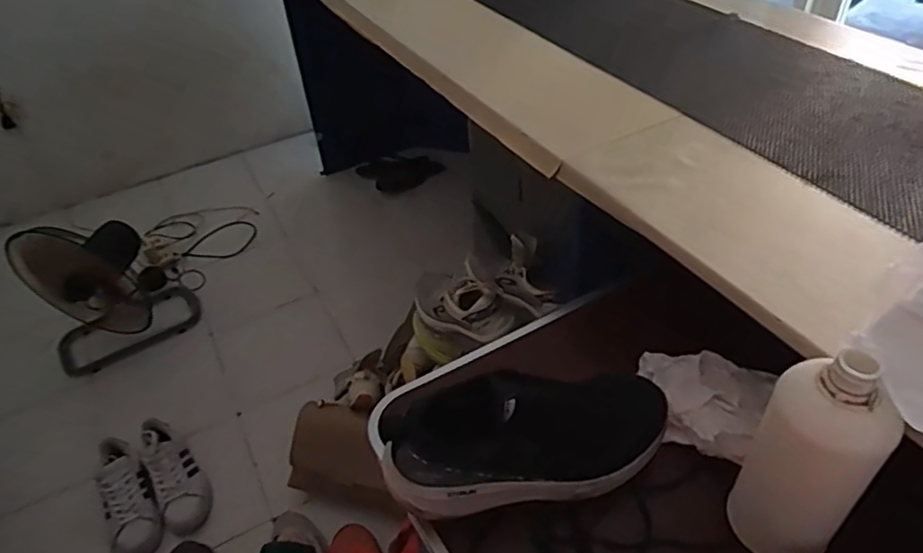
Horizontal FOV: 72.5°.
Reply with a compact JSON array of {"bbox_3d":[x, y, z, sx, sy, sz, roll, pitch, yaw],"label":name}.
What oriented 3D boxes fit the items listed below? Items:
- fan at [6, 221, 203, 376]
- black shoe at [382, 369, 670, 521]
[{"bbox_3d":[-0.927,0.001,1.613,0.349,0.393,0.284,-30,48,-24],"label":"fan"},{"bbox_3d":[0.065,0.152,0.586,0.273,0.098,0.094,-8,42,-3],"label":"black shoe"}]

